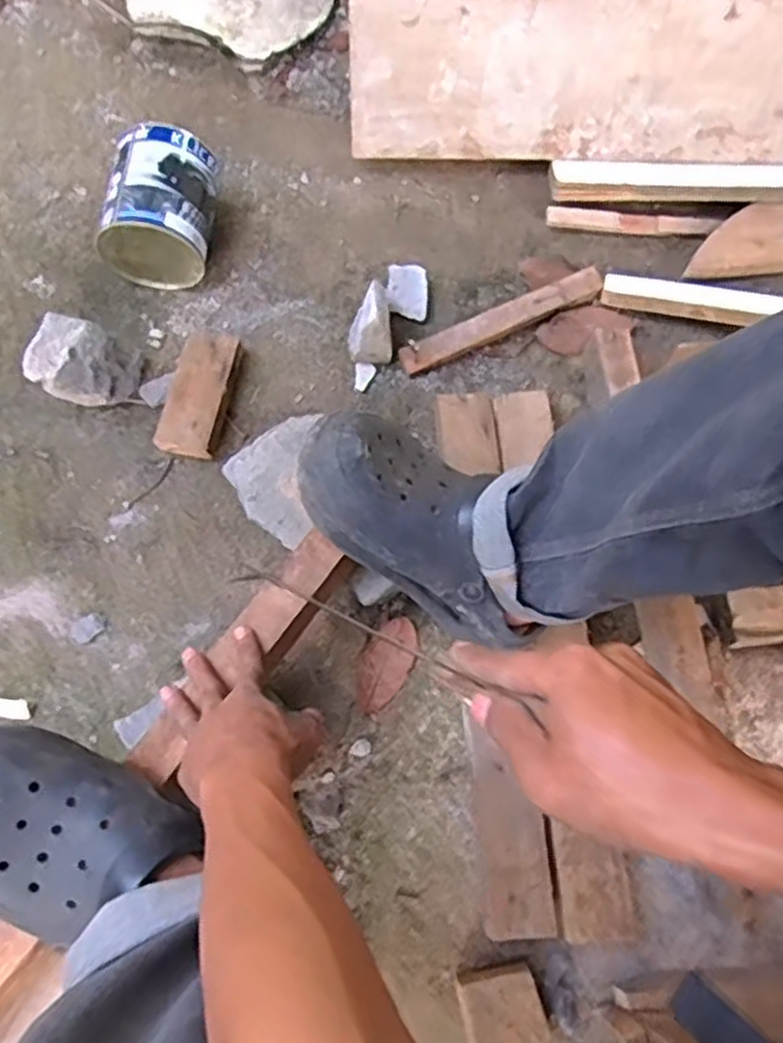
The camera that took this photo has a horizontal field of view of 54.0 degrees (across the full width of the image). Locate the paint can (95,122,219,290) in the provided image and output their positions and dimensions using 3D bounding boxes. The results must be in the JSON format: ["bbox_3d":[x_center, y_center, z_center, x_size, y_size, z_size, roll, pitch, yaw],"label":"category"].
[{"bbox_3d":[-0.246,-0.337,0.833,0.111,0.113,0.128,9,74,0],"label":"paint can"}]

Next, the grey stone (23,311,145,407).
[{"bbox_3d":[-0.312,-0.156,0.778,0.090,0.104,0.072,5,74,-1],"label":"grey stone"}]

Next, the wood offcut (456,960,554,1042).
[{"bbox_3d":[0.092,0.407,0.641,0.066,0.044,0.065,-13,75,-6],"label":"wood offcut"}]

